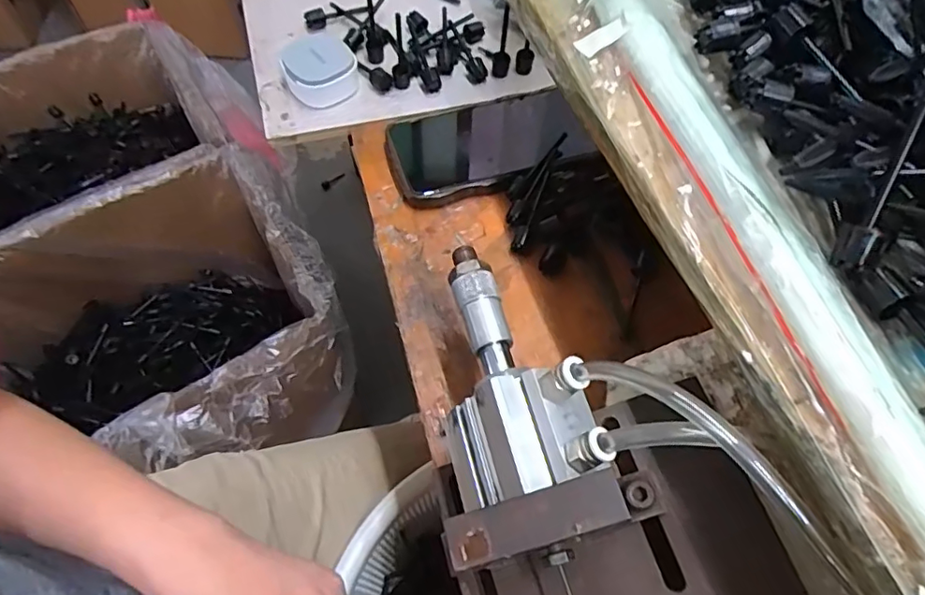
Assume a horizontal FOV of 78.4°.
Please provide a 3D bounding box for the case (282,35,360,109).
[{"bbox_3d":[-0.117,-0.186,0.462,0.054,0.027,0.064,-20,64,-13],"label":"case"}]

